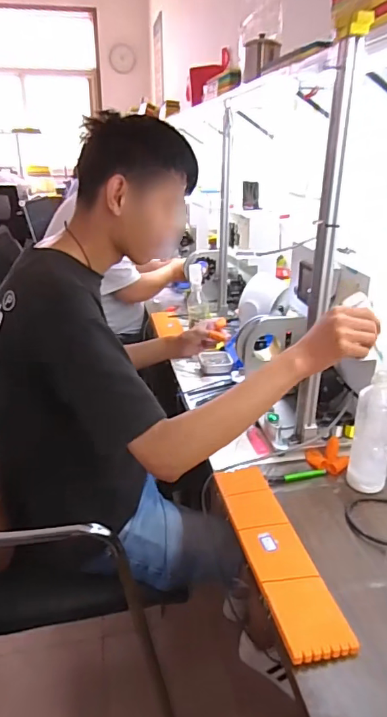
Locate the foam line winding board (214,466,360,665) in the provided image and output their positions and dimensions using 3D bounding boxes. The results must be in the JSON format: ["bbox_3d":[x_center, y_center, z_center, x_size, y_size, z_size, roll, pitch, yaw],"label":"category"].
[{"bbox_3d":[0.114,0.270,0.689,0.085,0.028,0.332,-4,23,-11],"label":"foam line winding board"}]

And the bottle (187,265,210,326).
[{"bbox_3d":[0.014,-0.194,1.447,0.068,0.168,0.059,2,23,3],"label":"bottle"}]

